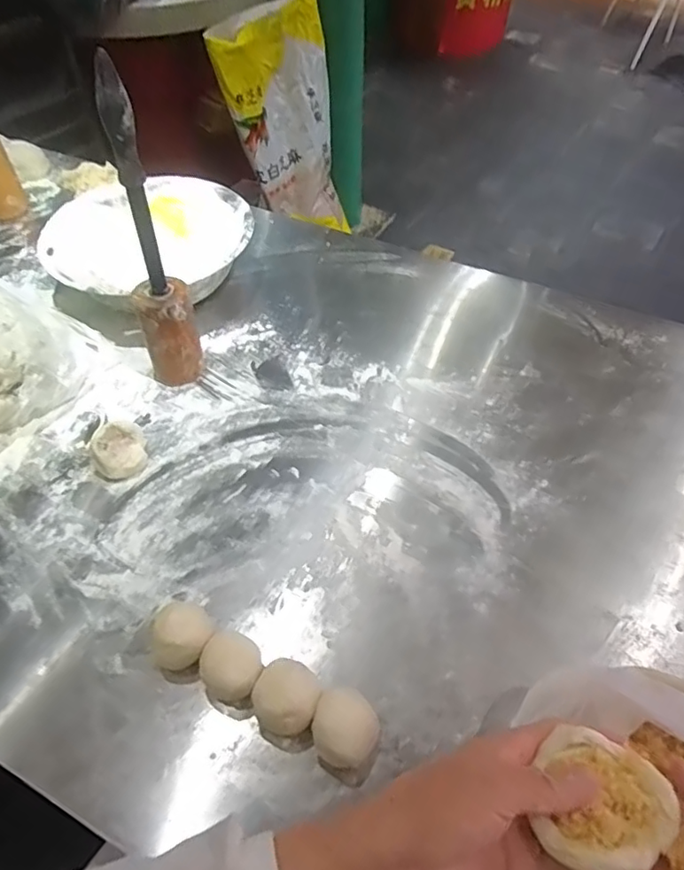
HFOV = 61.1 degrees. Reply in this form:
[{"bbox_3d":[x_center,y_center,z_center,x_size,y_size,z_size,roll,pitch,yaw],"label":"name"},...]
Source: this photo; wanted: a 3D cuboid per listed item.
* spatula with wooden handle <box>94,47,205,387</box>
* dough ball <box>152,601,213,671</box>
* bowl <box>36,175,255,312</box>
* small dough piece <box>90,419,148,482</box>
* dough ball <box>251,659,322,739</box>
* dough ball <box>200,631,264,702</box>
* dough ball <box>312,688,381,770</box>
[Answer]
[{"bbox_3d":[-0.203,-0.185,0.604,0.063,0.342,0.046,-18,52,-13],"label":"spatula with wooden handle"},{"bbox_3d":[-0.133,0.173,0.492,0.047,0.054,0.043,-1,50,1],"label":"dough ball"},{"bbox_3d":[-0.277,-0.276,0.849,0.279,0.093,0.279,-1,50,1],"label":"bowl"},{"bbox_3d":[-0.239,0.017,0.627,0.054,0.052,0.046,-22,53,-16],"label":"small dough piece"},{"bbox_3d":[-0.044,0.211,0.464,0.049,0.049,0.053,-1,50,1],"label":"dough ball"},{"bbox_3d":[-0.090,0.196,0.484,0.051,0.040,0.045,19,53,17],"label":"dough ball"},{"bbox_3d":[0.002,0.233,0.458,0.049,0.041,0.049,-1,50,1],"label":"dough ball"}]

